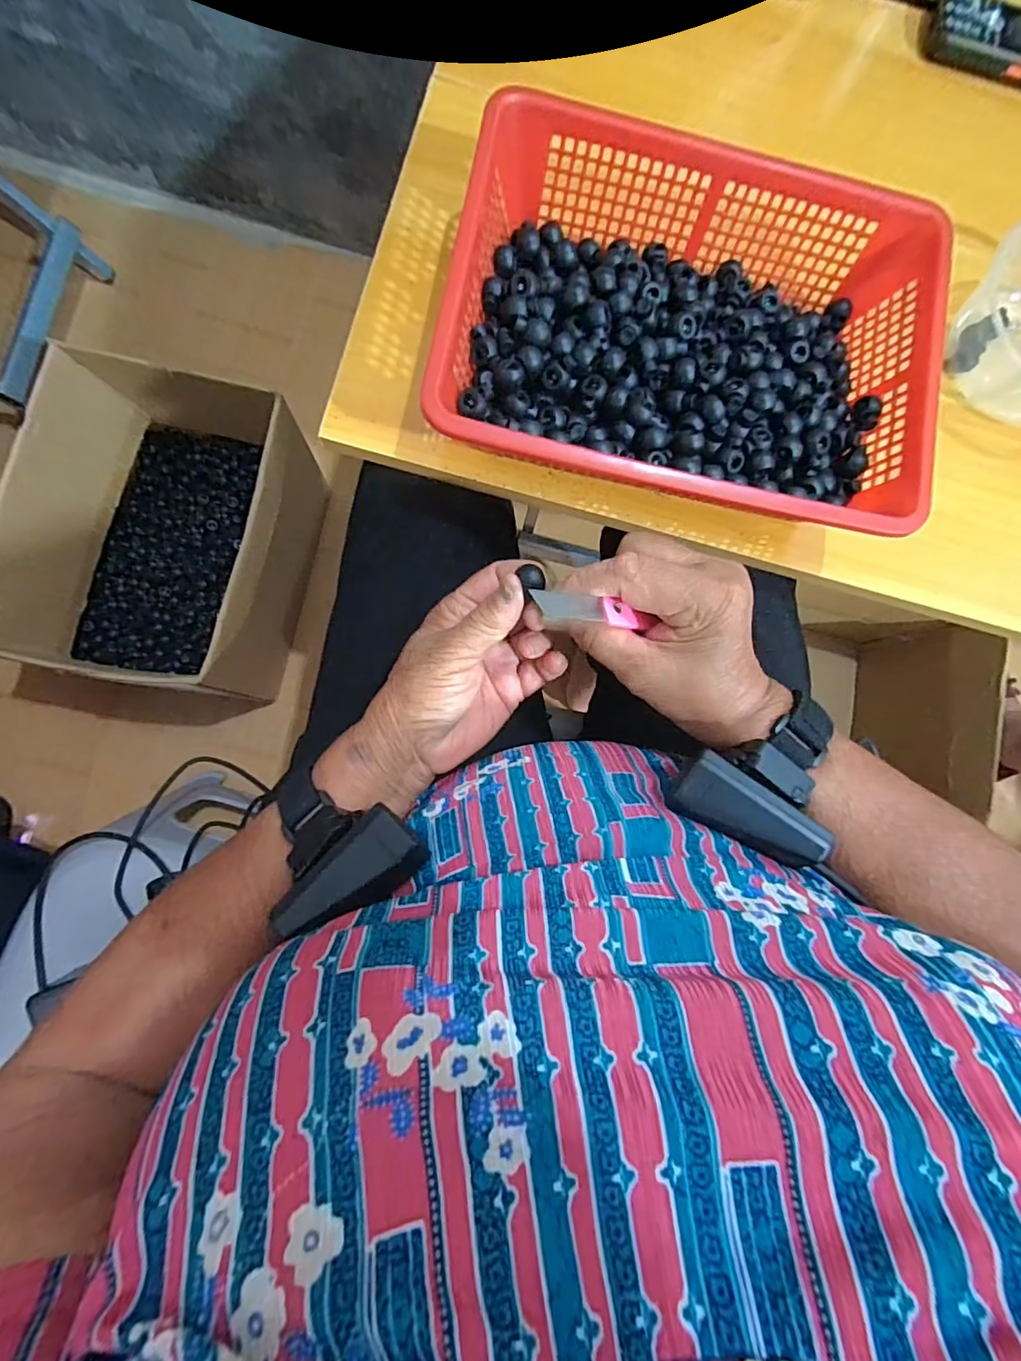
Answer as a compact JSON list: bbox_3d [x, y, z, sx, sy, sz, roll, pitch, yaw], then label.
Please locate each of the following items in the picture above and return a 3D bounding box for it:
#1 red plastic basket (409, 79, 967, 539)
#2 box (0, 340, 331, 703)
[{"bbox_3d":[0.109,-0.217,0.346,0.296,0.072,0.220,12,83,-5],"label":"red plastic basket"},{"bbox_3d":[-0.433,-0.181,0.696,0.301,0.187,0.356,13,83,-5],"label":"box"}]

